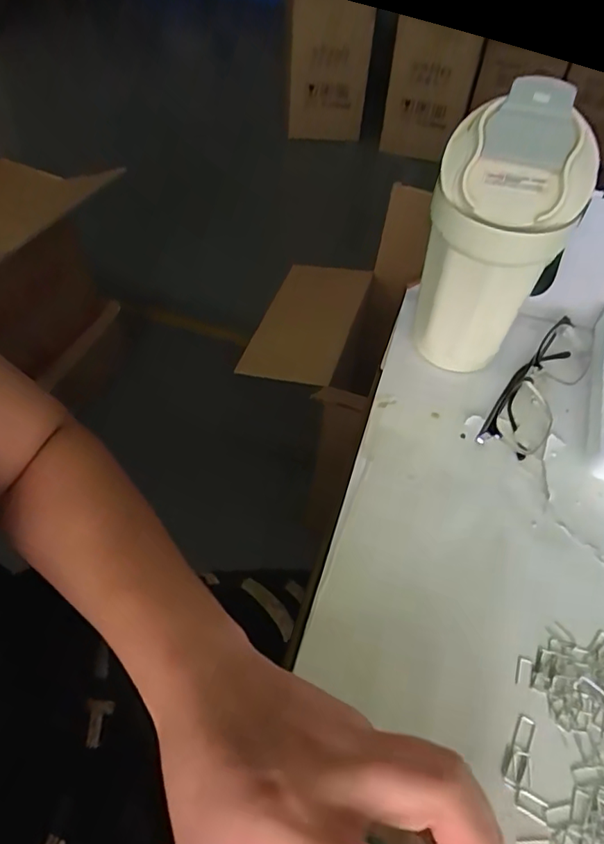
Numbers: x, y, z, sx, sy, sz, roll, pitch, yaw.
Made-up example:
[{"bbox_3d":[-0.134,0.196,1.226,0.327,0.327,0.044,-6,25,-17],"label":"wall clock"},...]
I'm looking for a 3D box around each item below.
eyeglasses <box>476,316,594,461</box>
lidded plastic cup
[{"bbox_3d":[0.179,-0.026,0.417,0.041,0.022,0.150,32,57,20],"label":"eyeglasses"},{"bbox_3d":[0.125,-0.114,0.378,0.088,0.182,0.080,22,54,14],"label":"lidded plastic cup"}]

